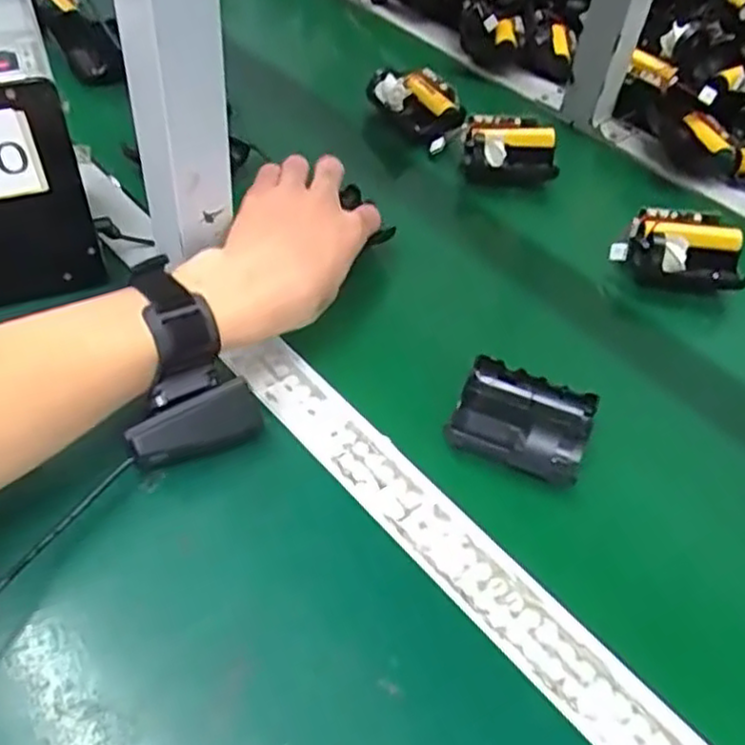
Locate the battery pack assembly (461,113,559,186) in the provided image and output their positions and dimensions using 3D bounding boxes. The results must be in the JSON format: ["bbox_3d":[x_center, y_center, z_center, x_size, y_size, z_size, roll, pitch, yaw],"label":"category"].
[{"bbox_3d":[0.120,-0.193,0.626,0.076,0.032,0.060,7,49,0],"label":"battery pack assembly"}]

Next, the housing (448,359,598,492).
[{"bbox_3d":[0.090,0.030,0.435,0.078,0.022,0.067,22,51,13],"label":"housing"}]

